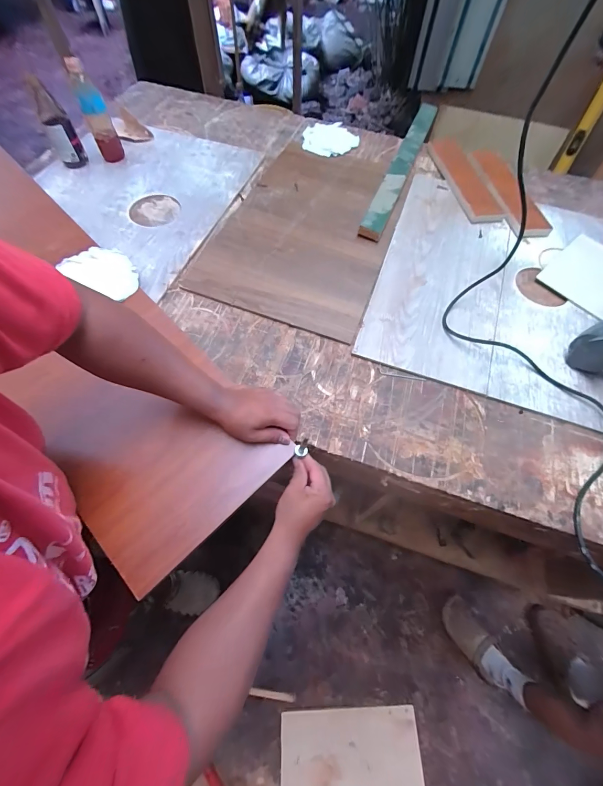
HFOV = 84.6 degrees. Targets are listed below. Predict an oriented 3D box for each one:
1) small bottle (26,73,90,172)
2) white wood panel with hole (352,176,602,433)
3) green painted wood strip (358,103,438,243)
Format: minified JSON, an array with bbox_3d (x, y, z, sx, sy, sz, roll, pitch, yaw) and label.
[{"bbox_3d":[-0.564,-0.615,0.767,0.060,0.162,0.054,-30,69,-15],"label":"small bottle"},{"bbox_3d":[0.408,-0.243,0.704,0.455,0.011,0.573,19,65,7],"label":"white wood panel with hole"},{"bbox_3d":[0.264,-0.603,0.863,0.053,0.022,0.602,21,66,8],"label":"green painted wood strip"}]

